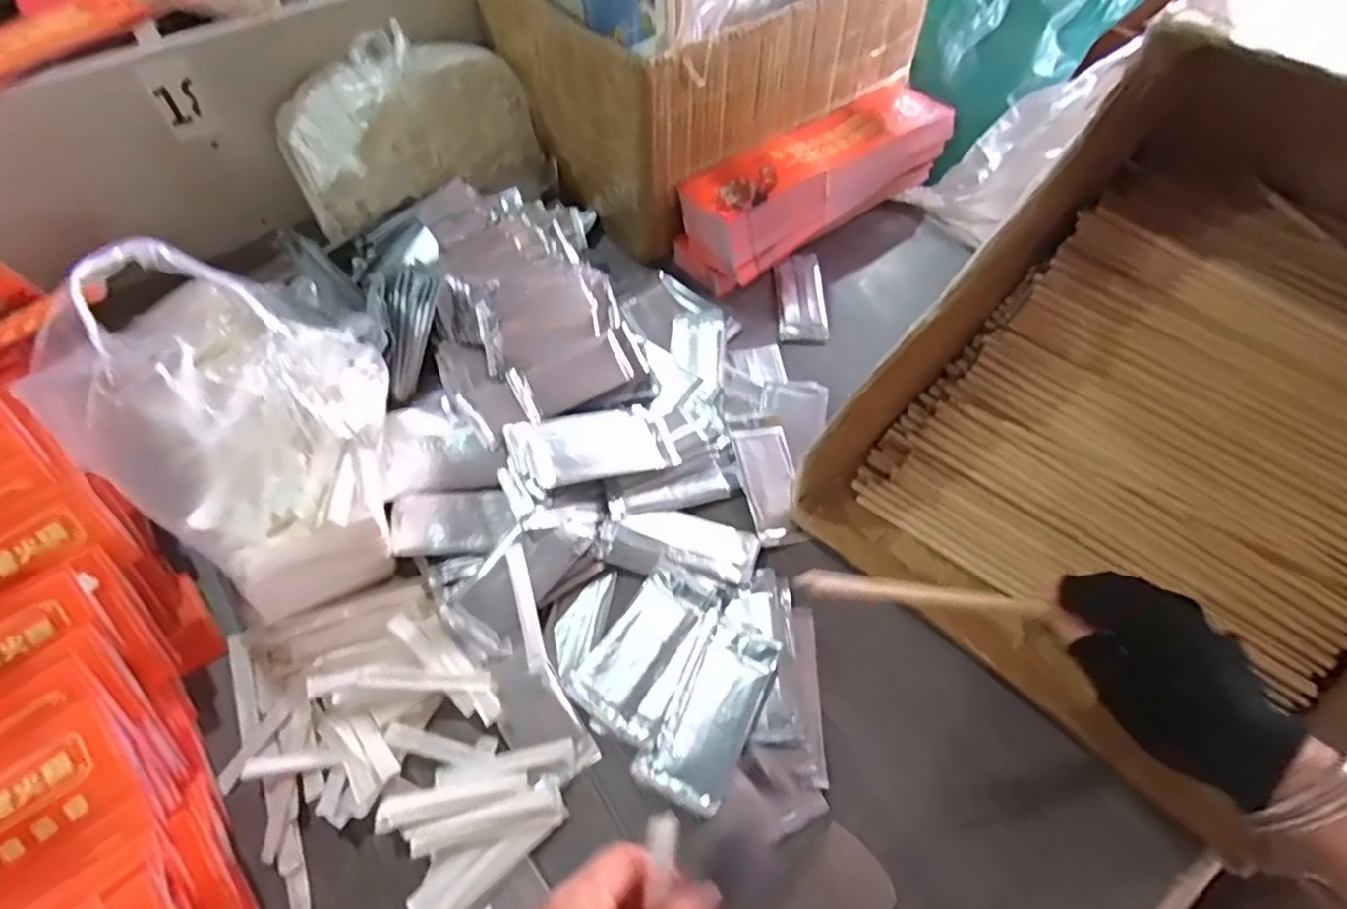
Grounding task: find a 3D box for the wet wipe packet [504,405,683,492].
[{"bbox_3d":[-0.067,-0.008,0.556,0.133,0.013,0.069,-8,59,-21],"label":"wet wipe packet"}]

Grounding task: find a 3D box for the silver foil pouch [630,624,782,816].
[{"bbox_3d":[0.027,0.176,0.454,0.056,0.020,0.119,23,60,14],"label":"silver foil pouch"}]

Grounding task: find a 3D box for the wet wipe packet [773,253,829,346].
[{"bbox_3d":[0.133,-0.164,0.696,0.049,0.009,0.127,1,57,0],"label":"wet wipe packet"}]

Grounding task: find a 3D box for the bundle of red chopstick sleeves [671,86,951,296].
[{"bbox_3d":[0.161,-0.305,0.729,0.346,0.089,0.099,-36,64,-21],"label":"bundle of red chopstick sleeves"}]

